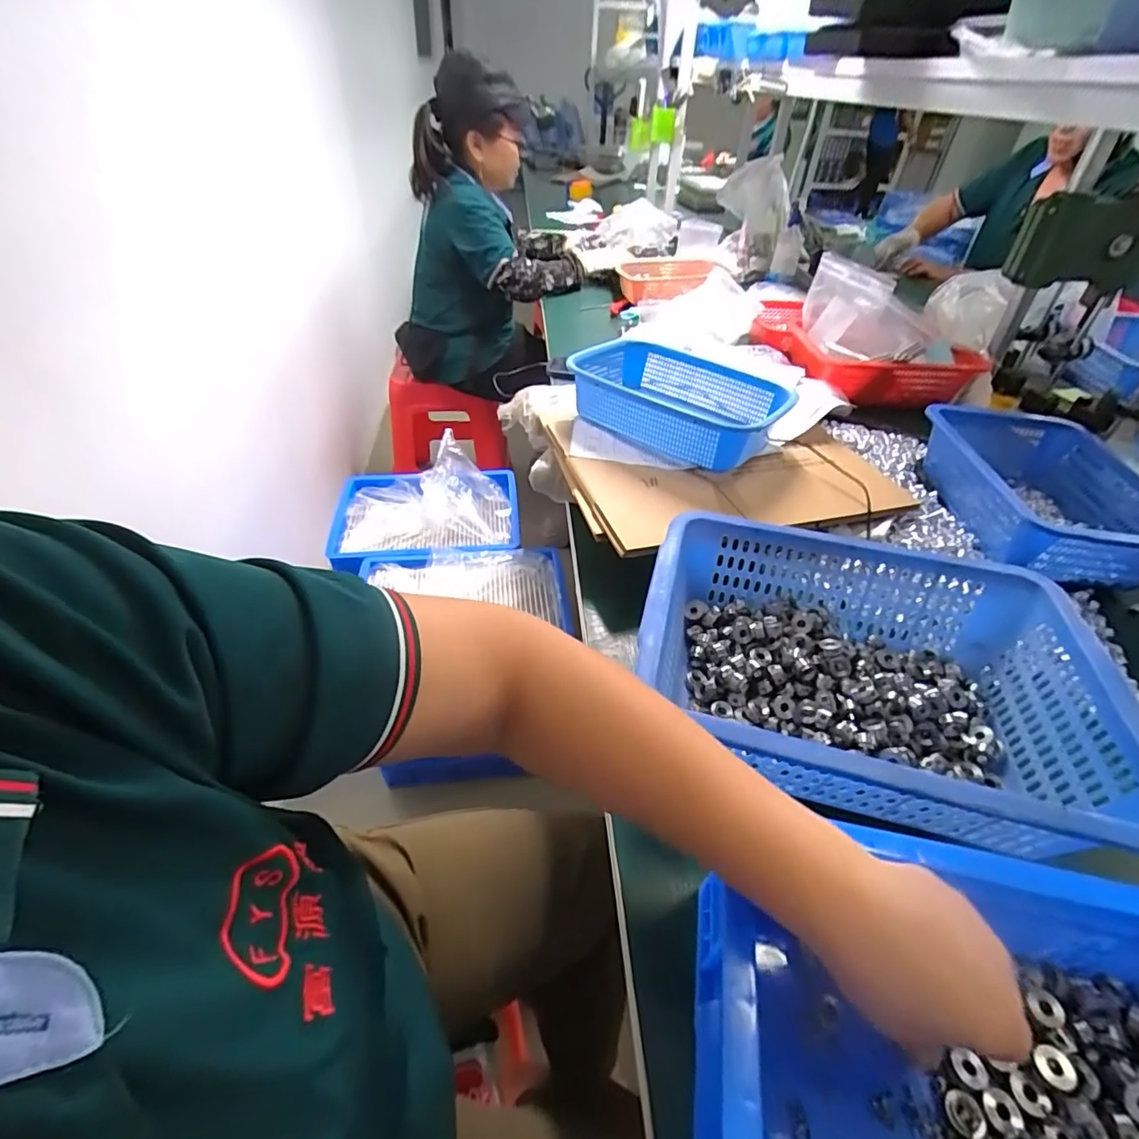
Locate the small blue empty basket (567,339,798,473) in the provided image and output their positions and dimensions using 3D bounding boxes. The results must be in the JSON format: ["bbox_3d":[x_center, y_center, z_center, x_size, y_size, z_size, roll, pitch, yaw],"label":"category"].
[{"bbox_3d":[0.148,-0.234,0.765,0.290,0.077,0.199,23,46,20],"label":"small blue empty basket"}]

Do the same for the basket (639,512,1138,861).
[{"bbox_3d":[0.238,0.089,0.464,0.344,0.105,0.271,14,43,11],"label":"basket"}]

